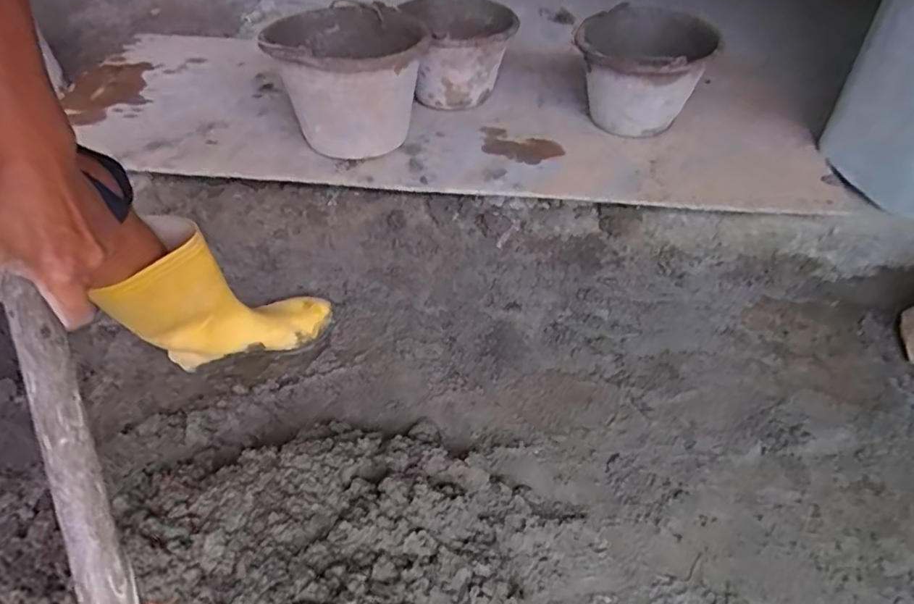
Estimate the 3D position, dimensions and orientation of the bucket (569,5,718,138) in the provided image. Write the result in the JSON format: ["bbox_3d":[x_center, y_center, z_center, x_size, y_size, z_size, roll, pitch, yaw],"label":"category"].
[{"bbox_3d":[0.329,-0.410,1.027,0.217,0.189,0.205,0,48,0],"label":"bucket"}]

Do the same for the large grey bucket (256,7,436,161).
[{"bbox_3d":[-0.174,-0.368,0.961,0.227,0.200,0.246,0,48,0],"label":"large grey bucket"}]

